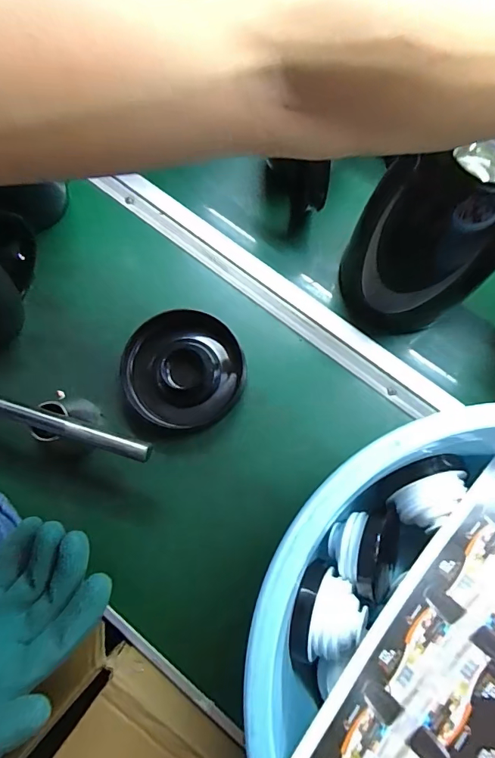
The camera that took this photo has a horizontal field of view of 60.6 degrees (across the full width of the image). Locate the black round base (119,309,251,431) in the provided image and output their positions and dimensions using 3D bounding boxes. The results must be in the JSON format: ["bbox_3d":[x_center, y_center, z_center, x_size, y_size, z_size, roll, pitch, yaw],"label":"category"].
[{"bbox_3d":[-0.063,-0.008,0.441,0.119,0.027,0.119,0,88,4],"label":"black round base"}]

